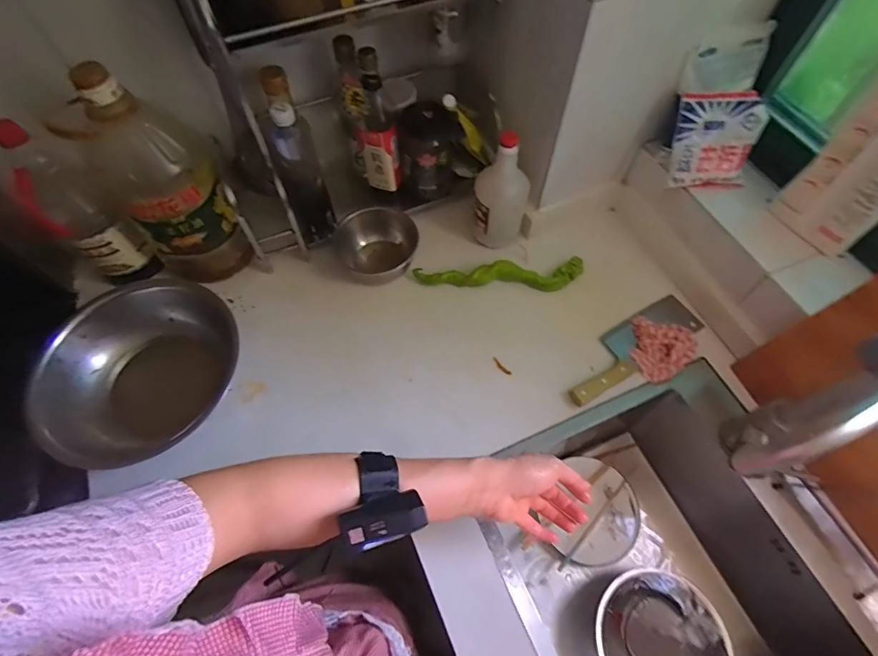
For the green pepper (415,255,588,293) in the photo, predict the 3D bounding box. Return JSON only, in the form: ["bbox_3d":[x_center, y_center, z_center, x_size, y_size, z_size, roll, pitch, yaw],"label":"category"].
[{"bbox_3d":[0.108,-0.089,0.778,0.293,0.049,0.053,-4,62,-2],"label":"green pepper"}]

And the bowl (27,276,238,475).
[{"bbox_3d":[-0.431,0.061,0.667,0.263,0.082,0.258,0,62,0],"label":"bowl"}]

